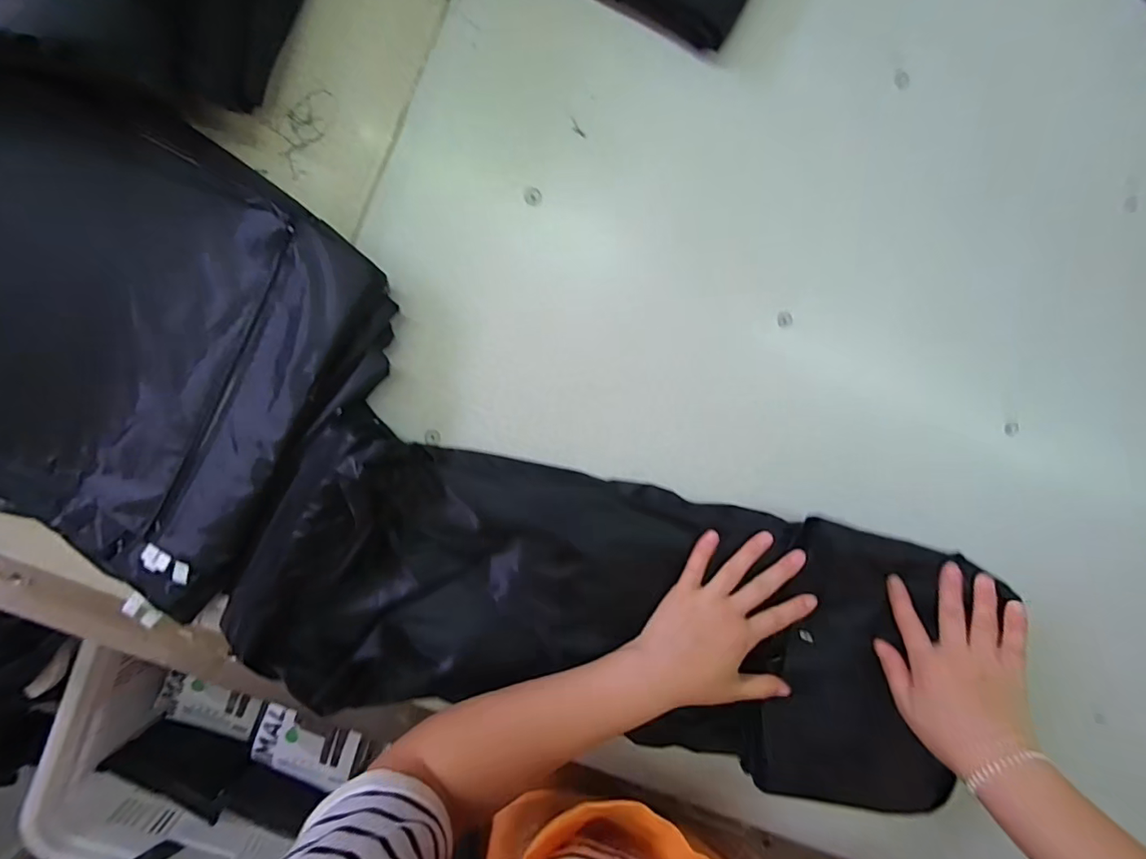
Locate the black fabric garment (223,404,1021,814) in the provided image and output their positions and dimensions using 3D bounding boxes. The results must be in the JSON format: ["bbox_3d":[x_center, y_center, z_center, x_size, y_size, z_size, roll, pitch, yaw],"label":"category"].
[{"bbox_3d":[0.034,0.156,0.409,0.569,0.064,0.221,13,97,-4],"label":"black fabric garment"}]

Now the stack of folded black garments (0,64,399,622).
[{"bbox_3d":[-0.363,-0.064,0.377,0.364,0.039,0.342,32,95,-9],"label":"stack of folded black garments"}]

